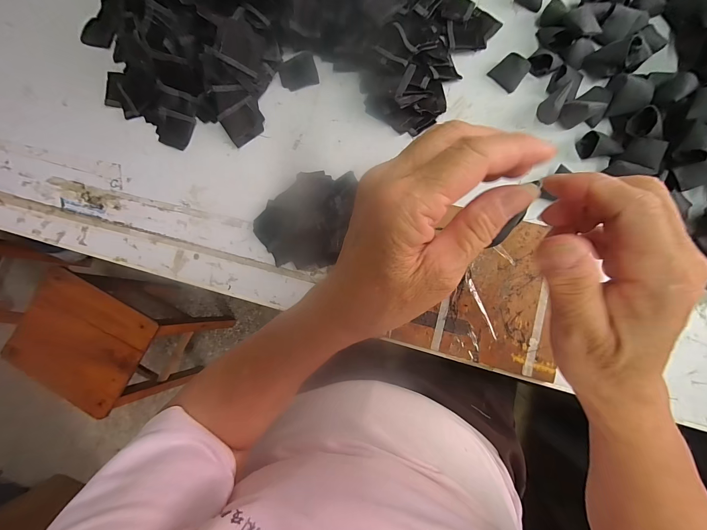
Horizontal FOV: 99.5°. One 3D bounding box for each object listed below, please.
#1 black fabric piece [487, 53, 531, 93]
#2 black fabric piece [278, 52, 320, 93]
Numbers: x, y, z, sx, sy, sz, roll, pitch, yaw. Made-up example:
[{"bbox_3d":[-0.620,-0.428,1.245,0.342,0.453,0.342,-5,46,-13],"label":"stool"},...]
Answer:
[{"bbox_3d":[0.208,-0.257,0.396,0.035,0.021,0.041,-43,81,-3],"label":"black fabric piece"},{"bbox_3d":[-0.079,-0.276,0.427,0.052,0.006,0.048,-16,81,2],"label":"black fabric piece"}]

